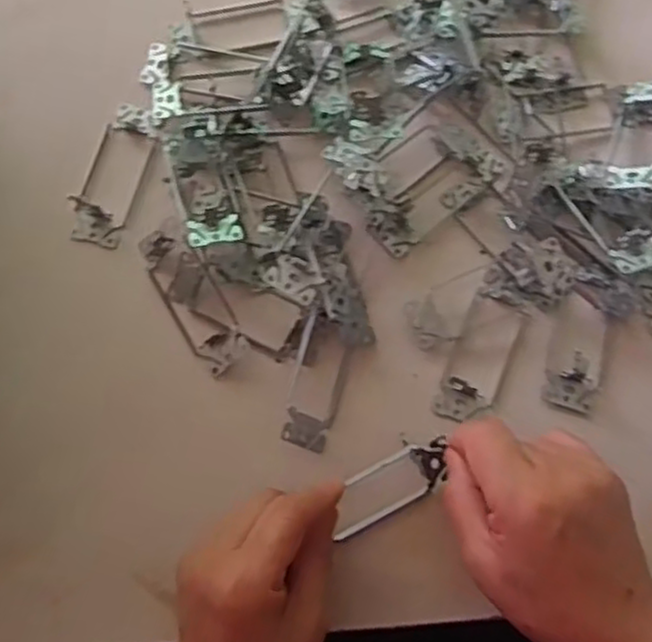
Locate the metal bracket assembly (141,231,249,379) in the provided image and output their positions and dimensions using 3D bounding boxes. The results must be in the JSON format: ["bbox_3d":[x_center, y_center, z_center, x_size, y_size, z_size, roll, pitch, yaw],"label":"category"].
[{"bbox_3d":[-0.086,-0.019,0.481,0.037,0.021,0.107,-29,76,-10],"label":"metal bracket assembly"}]

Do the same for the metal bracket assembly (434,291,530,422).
[{"bbox_3d":[0.101,0.023,0.480,0.038,0.018,0.089,25,74,5],"label":"metal bracket assembly"}]

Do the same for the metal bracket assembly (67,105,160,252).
[{"bbox_3d":[-0.146,-0.104,0.514,0.038,0.013,0.108,15,73,3],"label":"metal bracket assembly"}]

